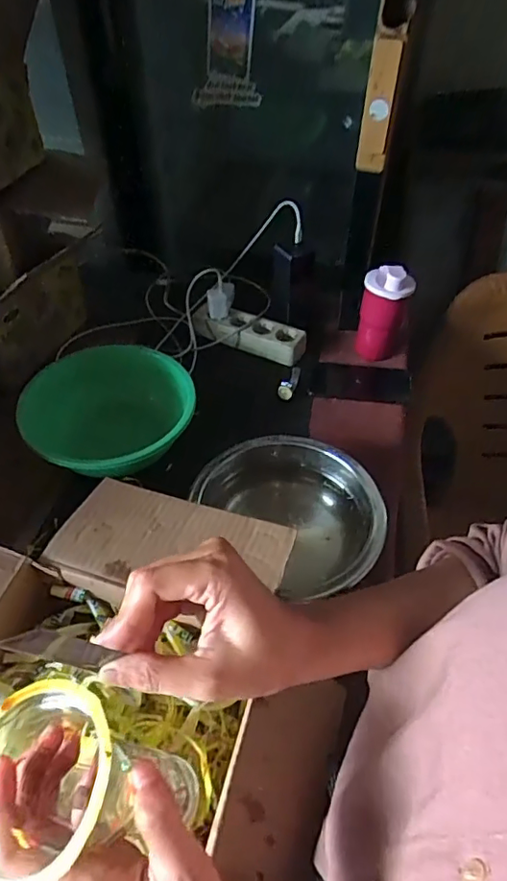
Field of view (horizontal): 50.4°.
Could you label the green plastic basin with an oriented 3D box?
[{"bbox_3d":[-0.195,-0.033,0.744,0.230,0.084,0.197,-11,50,-12],"label":"green plastic basin"}]

